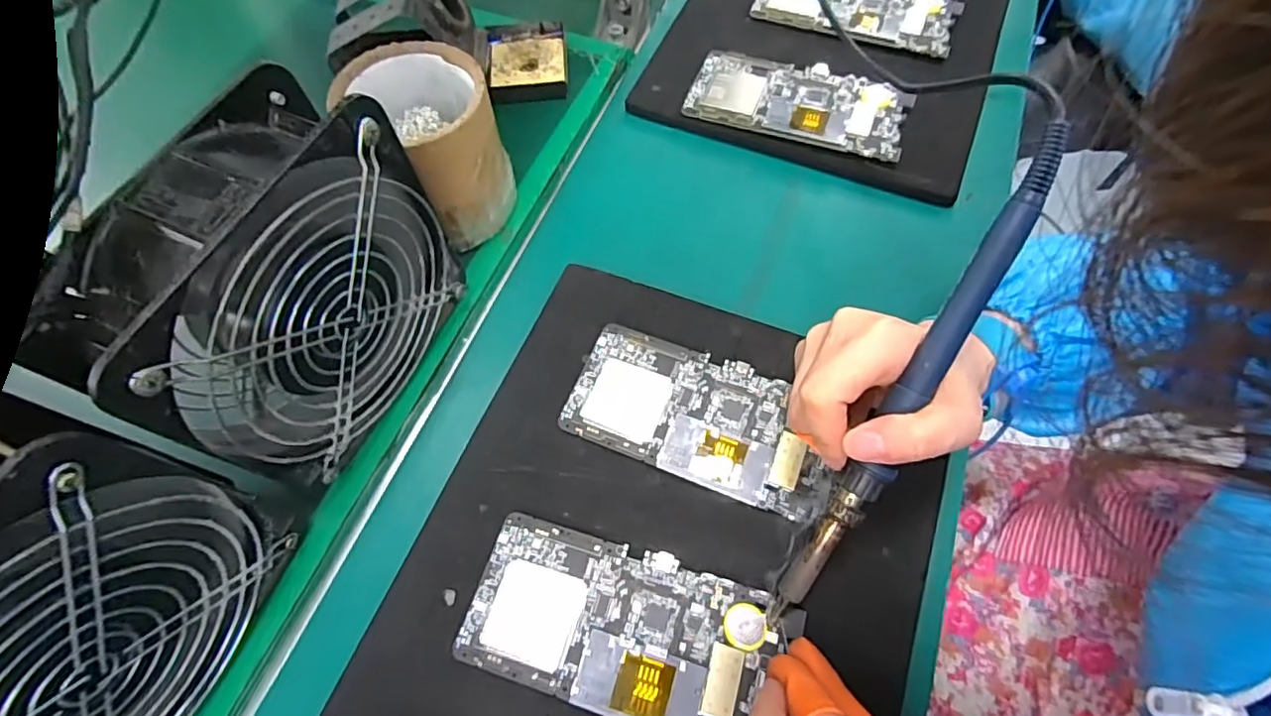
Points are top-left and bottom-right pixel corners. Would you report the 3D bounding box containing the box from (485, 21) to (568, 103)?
[{"bbox_3d":[-0.083,-0.226,0.446,0.059,0.016,0.074,-7,64,0],"label":"box"}]

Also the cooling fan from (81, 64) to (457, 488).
[{"bbox_3d":[-0.153,-0.022,0.275,0.057,0.157,0.148,20,67,13],"label":"cooling fan"}]

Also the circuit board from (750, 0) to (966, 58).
[{"bbox_3d":[0.178,-0.285,0.469,0.154,0.005,0.072,20,67,13],"label":"circuit board"}]

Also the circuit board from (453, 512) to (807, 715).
[{"bbox_3d":[-0.006,0.128,0.275,0.146,0.004,0.071,15,66,11],"label":"circuit board"}]

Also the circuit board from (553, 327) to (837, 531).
[{"bbox_3d":[0.037,0.031,0.322,0.148,0.005,0.072,19,66,12],"label":"circuit board"}]

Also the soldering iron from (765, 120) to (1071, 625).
[{"bbox_3d":[0.117,0.018,0.249,0.017,0.016,0.239,28,100,16],"label":"soldering iron"}]

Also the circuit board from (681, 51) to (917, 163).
[{"bbox_3d":[0.118,-0.189,0.424,0.154,0.009,0.070,18,66,12],"label":"circuit board"}]

